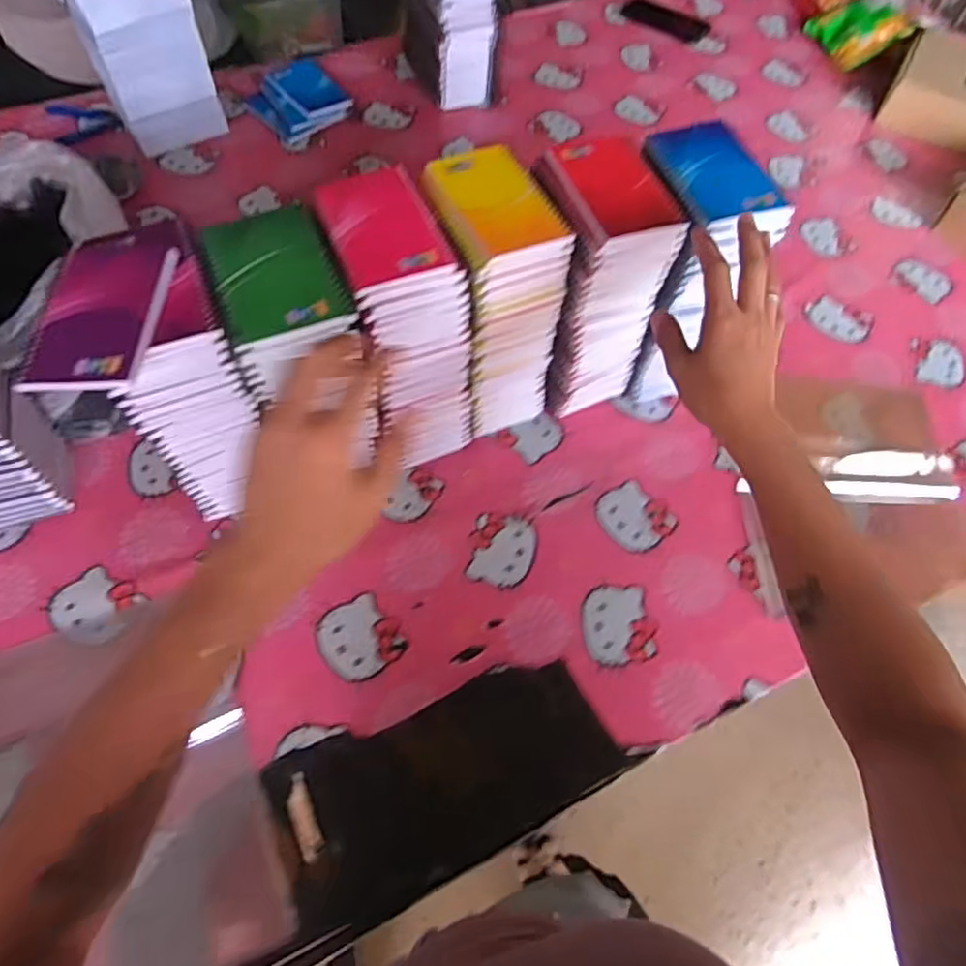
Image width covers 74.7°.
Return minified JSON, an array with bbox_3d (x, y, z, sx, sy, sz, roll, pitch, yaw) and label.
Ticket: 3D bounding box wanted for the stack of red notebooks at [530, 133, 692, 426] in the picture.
[{"bbox_3d":[0.107,-0.199,0.672,0.104,0.270,0.129,-19,64,-13],"label":"stack of red notebooks"}]

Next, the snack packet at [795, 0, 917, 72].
[{"bbox_3d":[0.690,-0.876,1.194,0.137,0.055,0.264,-19,60,20],"label":"snack packet"}]

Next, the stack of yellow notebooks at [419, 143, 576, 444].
[{"bbox_3d":[0.005,-0.177,0.656,0.100,0.270,0.129,-20,64,-14],"label":"stack of yellow notebooks"}]

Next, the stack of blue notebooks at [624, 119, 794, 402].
[{"bbox_3d":[0.202,-0.222,0.683,0.095,0.256,0.138,-17,63,-12],"label":"stack of blue notebooks"}]

